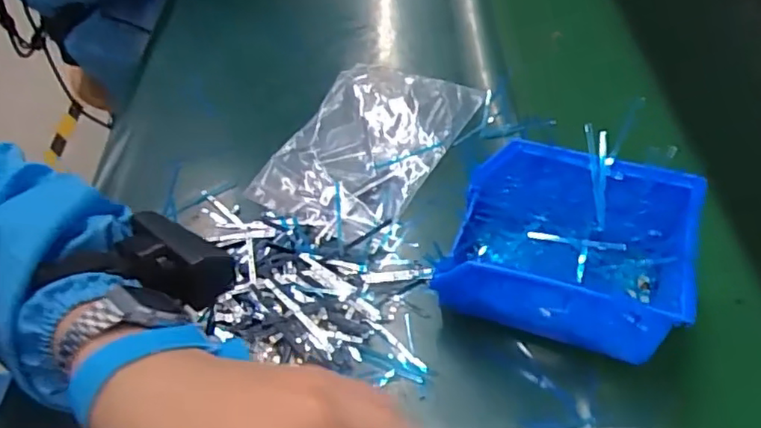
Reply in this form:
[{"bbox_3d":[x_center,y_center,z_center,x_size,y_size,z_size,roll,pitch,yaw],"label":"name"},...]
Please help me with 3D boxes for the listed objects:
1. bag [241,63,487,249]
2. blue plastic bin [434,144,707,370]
[{"bbox_3d":[-0.010,-0.059,0.492,0.123,0.028,0.187,24,56,21],"label":"bag"},{"bbox_3d":[0.114,0.022,0.373,0.137,0.074,0.109,17,53,16],"label":"blue plastic bin"}]

